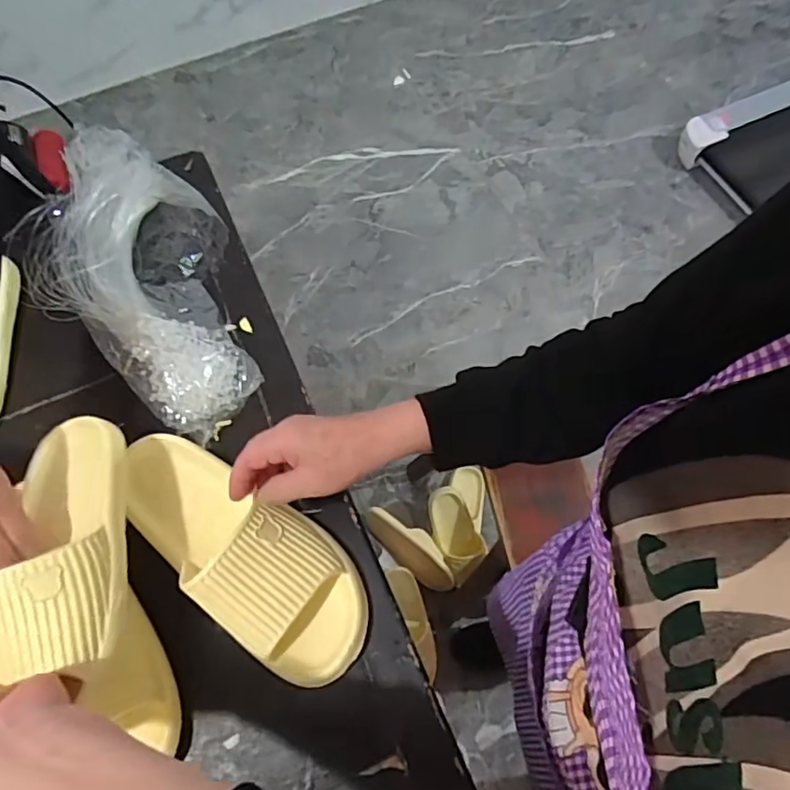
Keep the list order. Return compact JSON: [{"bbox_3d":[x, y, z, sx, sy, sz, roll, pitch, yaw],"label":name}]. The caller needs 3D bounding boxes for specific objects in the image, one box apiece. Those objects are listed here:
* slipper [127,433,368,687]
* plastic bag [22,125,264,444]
[{"bbox_3d":[-0.133,0.121,0.462,0.255,0.066,0.105,36,69,16],"label":"slipper"},{"bbox_3d":[-0.265,-0.133,0.571,0.188,0.076,0.383,-35,70,-14],"label":"plastic bag"}]

